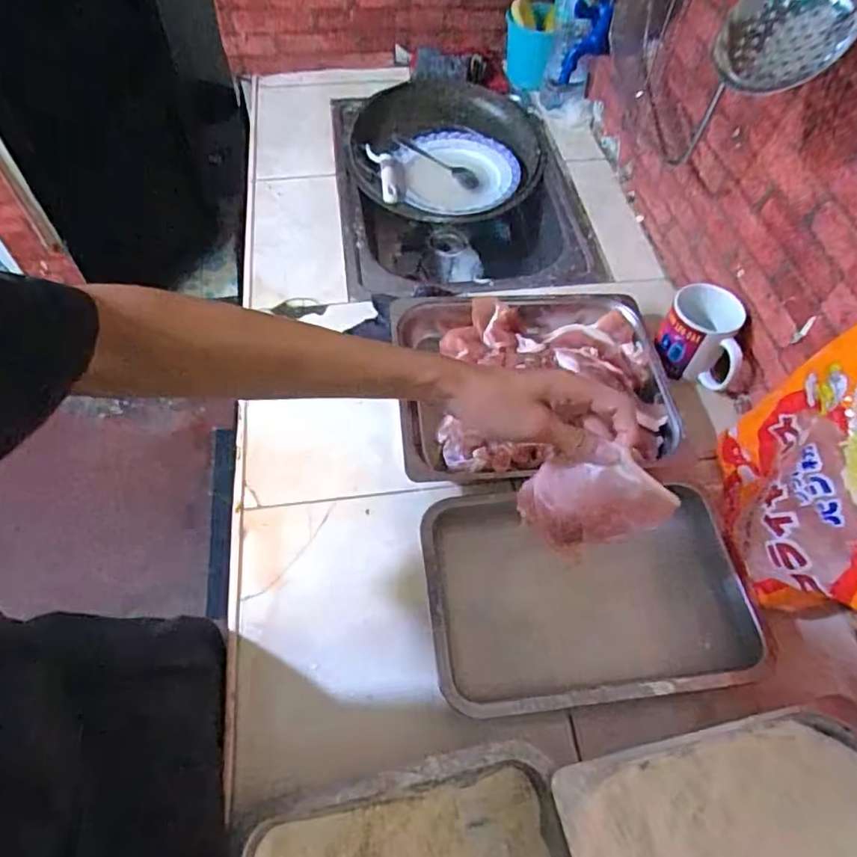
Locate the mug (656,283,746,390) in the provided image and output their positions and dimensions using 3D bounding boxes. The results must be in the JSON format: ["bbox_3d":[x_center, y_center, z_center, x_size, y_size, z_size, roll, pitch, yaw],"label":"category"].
[{"bbox_3d":[0.337,-0.114,0.726,0.098,0.090,0.073,26,60,15],"label":"mug"}]

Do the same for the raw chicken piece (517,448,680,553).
[{"bbox_3d":[0.129,0.060,0.506,0.082,0.158,0.040,46,49,-13],"label":"raw chicken piece"}]

